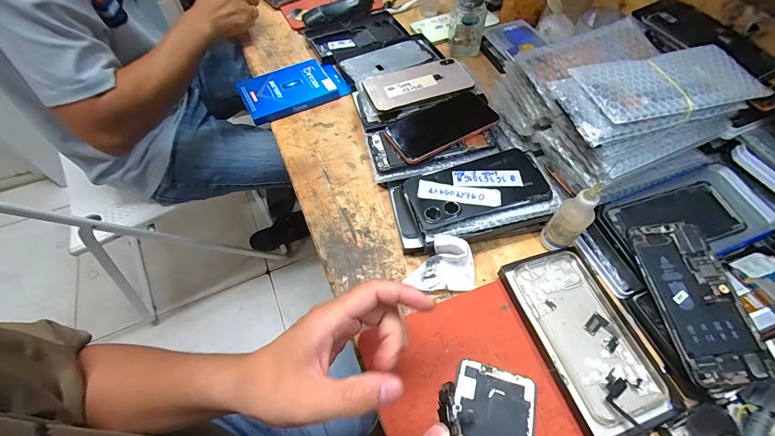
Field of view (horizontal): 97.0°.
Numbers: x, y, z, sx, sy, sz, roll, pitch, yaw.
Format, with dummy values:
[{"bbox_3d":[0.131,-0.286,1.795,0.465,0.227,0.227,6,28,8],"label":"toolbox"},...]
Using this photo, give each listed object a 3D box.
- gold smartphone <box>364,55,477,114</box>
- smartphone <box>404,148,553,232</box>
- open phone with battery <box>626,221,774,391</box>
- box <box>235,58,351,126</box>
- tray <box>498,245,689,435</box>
[{"bbox_3d":[0.047,-0.205,0.519,0.158,0.010,0.081,-17,62,-9],"label":"gold smartphone"},{"bbox_3d":[0.107,-0.037,0.416,0.161,0.014,0.078,-15,64,-7],"label":"smartphone"},{"bbox_3d":[0.301,0.077,0.335,0.076,0.005,0.157,-8,62,0],"label":"open phone with battery"},{"bbox_3d":[-0.154,-0.219,0.566,0.168,0.022,0.108,-21,60,-12],"label":"box"},{"bbox_3d":[0.202,0.120,0.354,0.102,0.014,0.181,-17,59,-10],"label":"tray"}]

